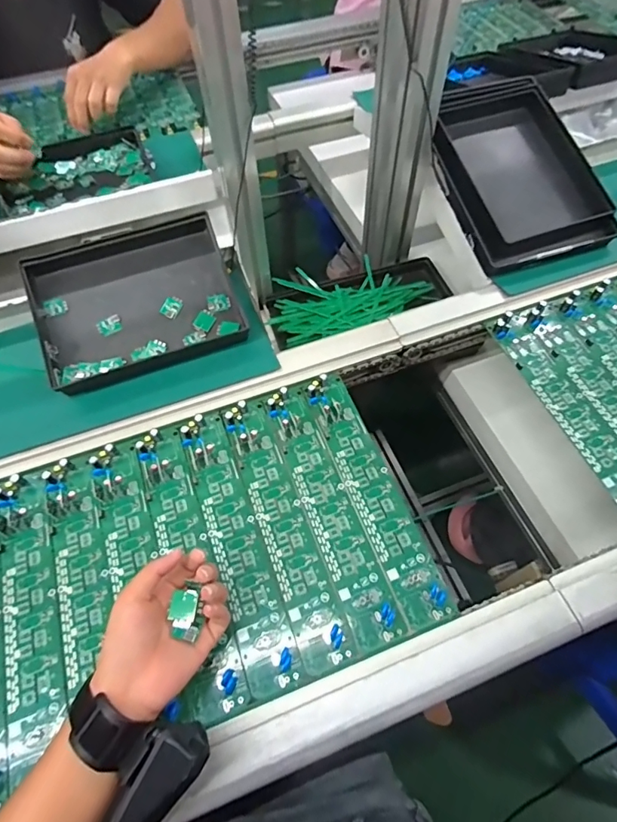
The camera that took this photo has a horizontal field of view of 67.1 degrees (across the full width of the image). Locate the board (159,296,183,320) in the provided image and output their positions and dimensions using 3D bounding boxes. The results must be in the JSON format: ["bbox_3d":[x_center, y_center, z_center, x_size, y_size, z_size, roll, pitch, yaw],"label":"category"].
[{"bbox_3d":[-0.178,-0.135,0.606,0.022,0.004,0.030,27,81,-7],"label":"board"}]

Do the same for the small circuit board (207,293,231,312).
[{"bbox_3d":[-0.118,-0.143,0.612,0.030,0.004,0.024,-7,79,-11],"label":"small circuit board"}]

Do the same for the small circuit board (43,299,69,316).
[{"bbox_3d":[-0.298,-0.123,0.550,0.025,0.004,0.020,-21,88,-26],"label":"small circuit board"}]

